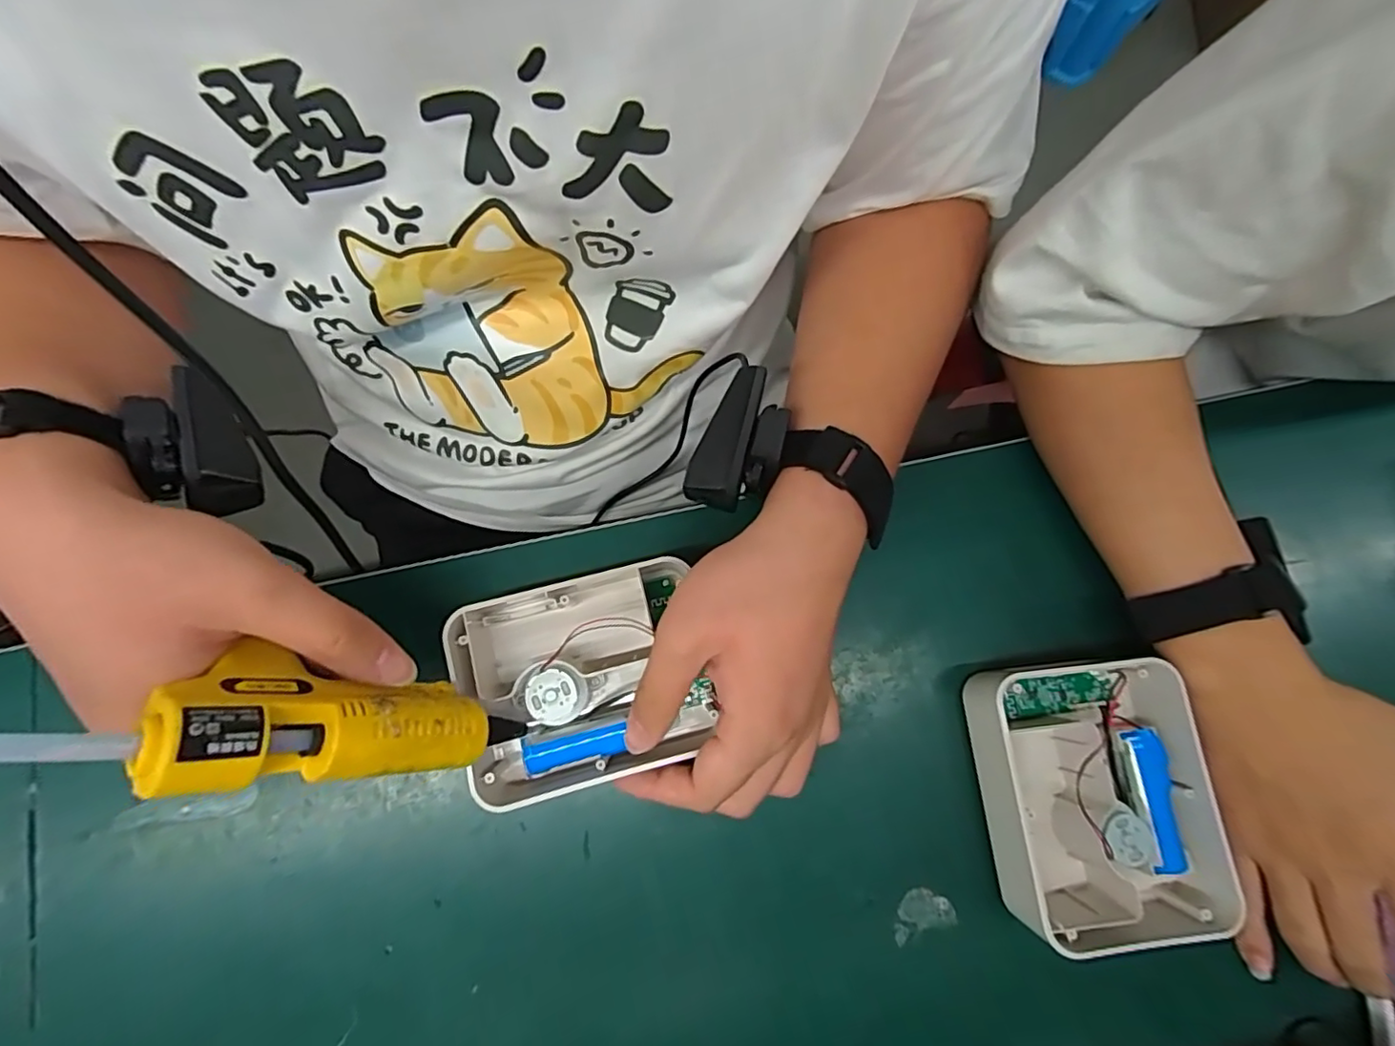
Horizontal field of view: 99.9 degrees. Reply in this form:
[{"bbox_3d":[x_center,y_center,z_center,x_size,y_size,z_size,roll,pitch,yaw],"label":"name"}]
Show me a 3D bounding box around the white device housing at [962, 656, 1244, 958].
[{"bbox_3d":[0.200,0.138,0.302,0.102,0.043,0.133,-7,78,-3],"label":"white device housing"}]

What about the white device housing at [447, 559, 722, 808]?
[{"bbox_3d":[-0.060,0.079,0.305,0.120,0.044,0.103,-14,79,-4],"label":"white device housing"}]

